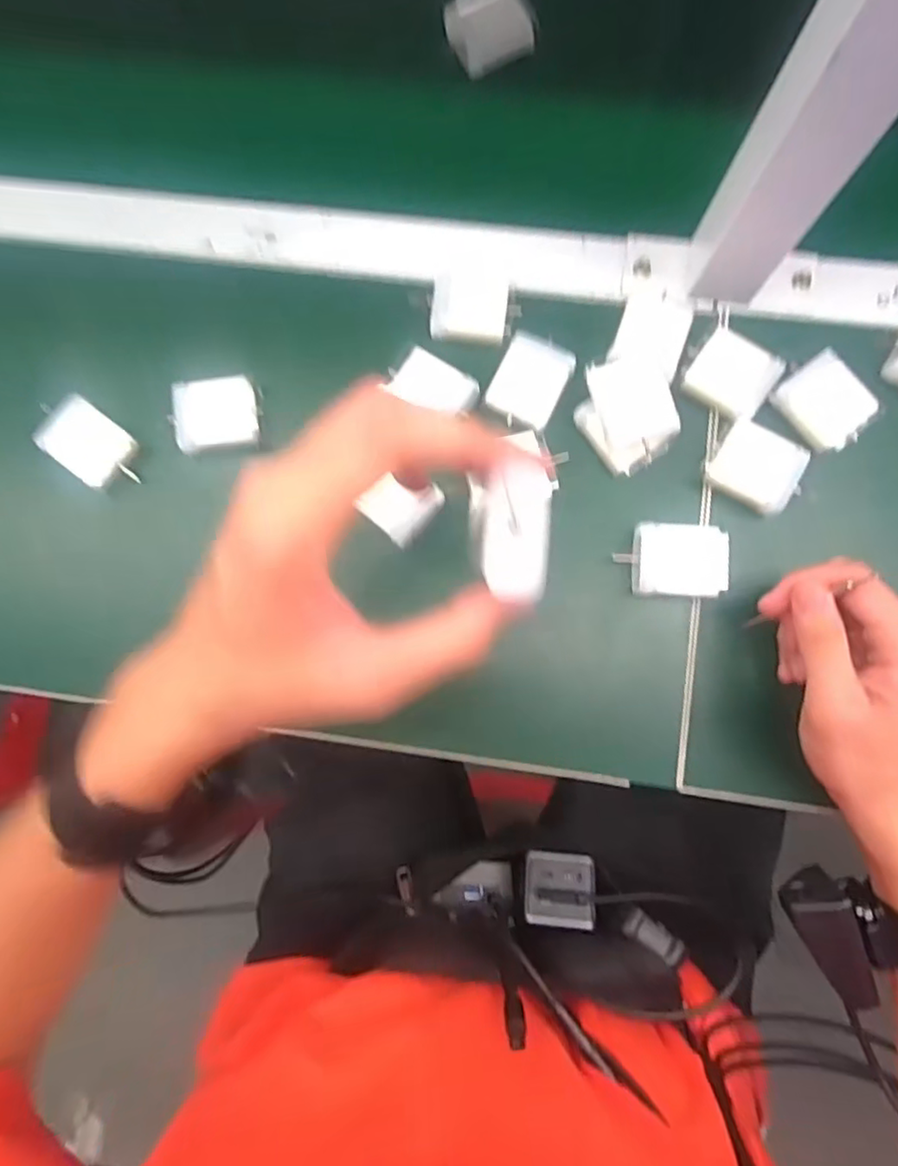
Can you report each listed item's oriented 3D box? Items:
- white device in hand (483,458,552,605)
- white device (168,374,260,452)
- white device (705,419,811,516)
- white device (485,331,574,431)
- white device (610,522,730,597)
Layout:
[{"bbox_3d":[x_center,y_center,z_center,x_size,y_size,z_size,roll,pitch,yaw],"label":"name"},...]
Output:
[{"bbox_3d":[0.022,-0.016,0.211,0.022,0.012,0.042,3,84,5],"label":"white device in hand"},{"bbox_3d":[-0.145,-0.105,0.394,0.049,0.018,0.046,-10,81,0],"label":"white device"},{"bbox_3d":[0.180,-0.066,0.369,0.047,0.018,0.044,34,84,7],"label":"white device"},{"bbox_3d":[0.050,-0.124,0.385,0.041,0.009,0.051,26,83,6],"label":"white device"},{"bbox_3d":[0.131,-0.013,0.368,0.061,0.017,0.042,2,81,2],"label":"white device"}]

